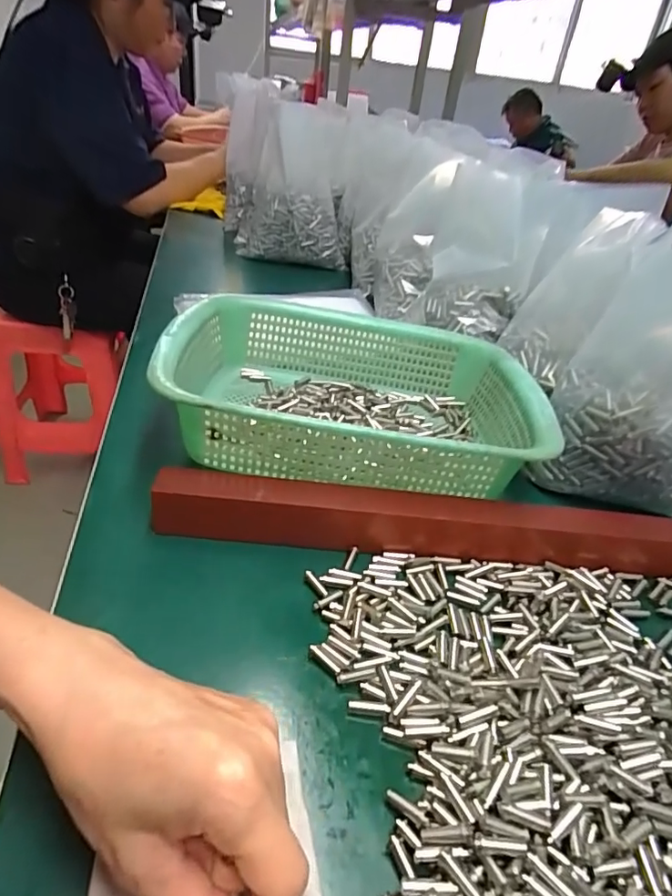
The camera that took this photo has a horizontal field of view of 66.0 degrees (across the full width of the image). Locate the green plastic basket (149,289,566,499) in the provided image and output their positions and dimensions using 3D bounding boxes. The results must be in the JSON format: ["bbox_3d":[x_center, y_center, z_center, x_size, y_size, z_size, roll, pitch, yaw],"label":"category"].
[{"bbox_3d":[0.016,-0.049,0.444,0.289,0.090,0.224,5,36,-1],"label":"green plastic basket"}]

